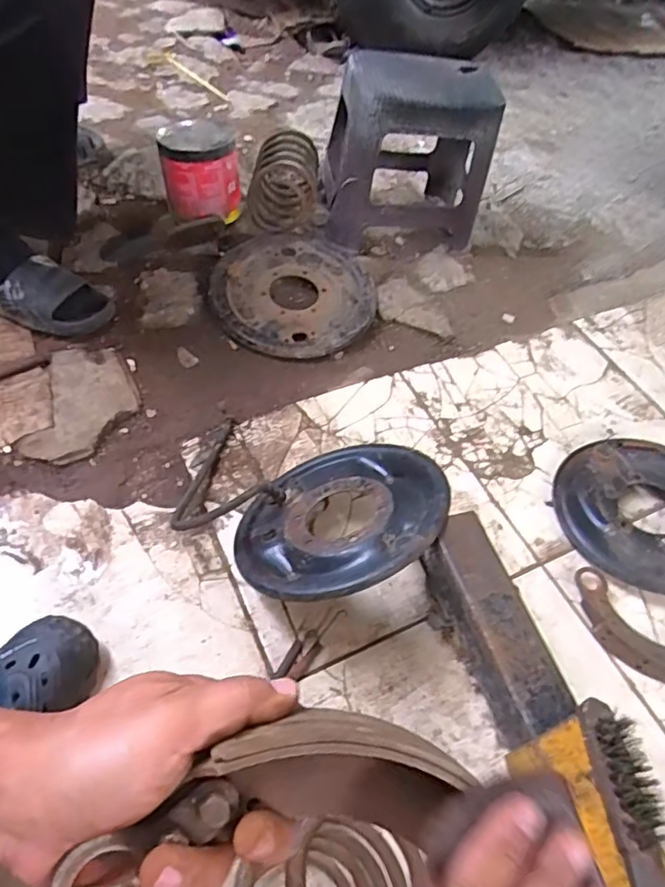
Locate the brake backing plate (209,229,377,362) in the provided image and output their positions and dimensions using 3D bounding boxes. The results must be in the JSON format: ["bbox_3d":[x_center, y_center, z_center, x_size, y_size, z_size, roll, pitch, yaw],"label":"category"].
[{"bbox_3d":[-0.079,-0.286,1.104,0.300,0.048,0.325,-15,56,-17],"label":"brake backing plate"}]

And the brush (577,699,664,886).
[{"bbox_3d":[0.252,0.328,0.465,0.035,0.040,0.229,0,53,-8],"label":"brush"}]

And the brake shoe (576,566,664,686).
[{"bbox_3d":[0.437,0.249,0.771,0.222,0.031,0.122,20,53,9],"label":"brake shoe"}]

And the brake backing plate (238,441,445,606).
[{"bbox_3d":[0.014,0.095,0.731,0.263,0.035,0.265,-16,31,10],"label":"brake backing plate"}]

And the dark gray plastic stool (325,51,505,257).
[{"bbox_3d":[0.152,-0.595,1.194,0.311,0.322,0.267,-3,53,-8],"label":"dark gray plastic stool"}]

